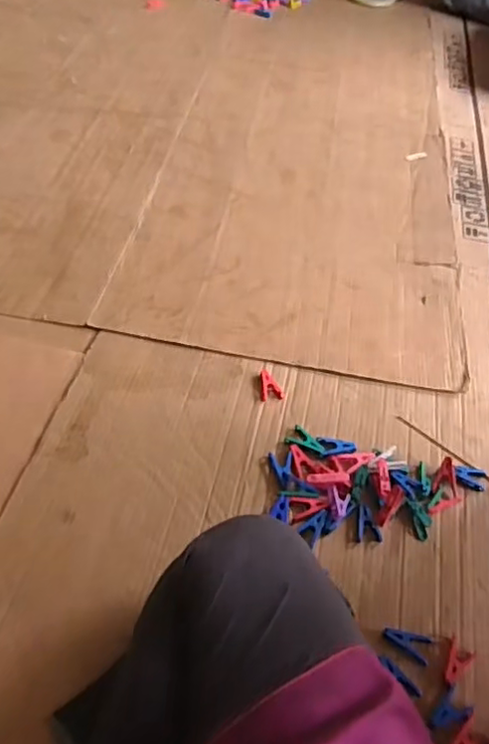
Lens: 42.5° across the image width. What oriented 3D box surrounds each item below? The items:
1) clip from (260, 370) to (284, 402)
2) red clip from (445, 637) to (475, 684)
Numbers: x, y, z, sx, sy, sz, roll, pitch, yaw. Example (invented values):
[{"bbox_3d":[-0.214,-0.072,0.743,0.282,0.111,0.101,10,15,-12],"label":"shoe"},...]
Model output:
[{"bbox_3d":[0.040,0.019,0.923,0.032,0.013,0.054,3,49,-6],"label":"clip"},{"bbox_3d":[0.233,0.320,0.692,0.027,0.005,0.047,33,53,20],"label":"red clip"}]

